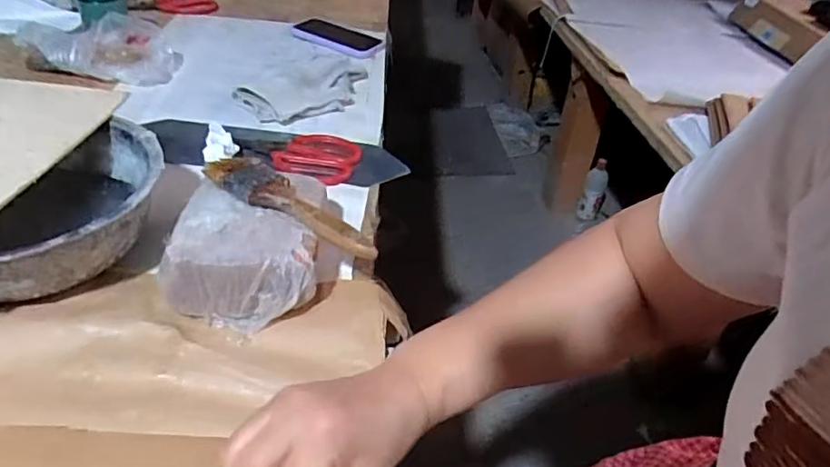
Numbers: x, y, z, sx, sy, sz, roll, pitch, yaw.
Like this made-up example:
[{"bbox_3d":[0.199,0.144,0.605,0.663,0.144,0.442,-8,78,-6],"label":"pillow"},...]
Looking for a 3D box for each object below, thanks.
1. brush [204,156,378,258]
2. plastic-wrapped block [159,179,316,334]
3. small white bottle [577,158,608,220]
[{"bbox_3d":[-0.100,-0.027,0.471,0.171,0.020,0.037,25,42,21],"label":"brush"},{"bbox_3d":[-0.138,0.020,0.469,0.121,0.059,0.107,9,39,2],"label":"plastic-wrapped block"},{"bbox_3d":[0.533,-0.132,1.669,0.067,0.213,0.055,19,41,15],"label":"small white bottle"}]

